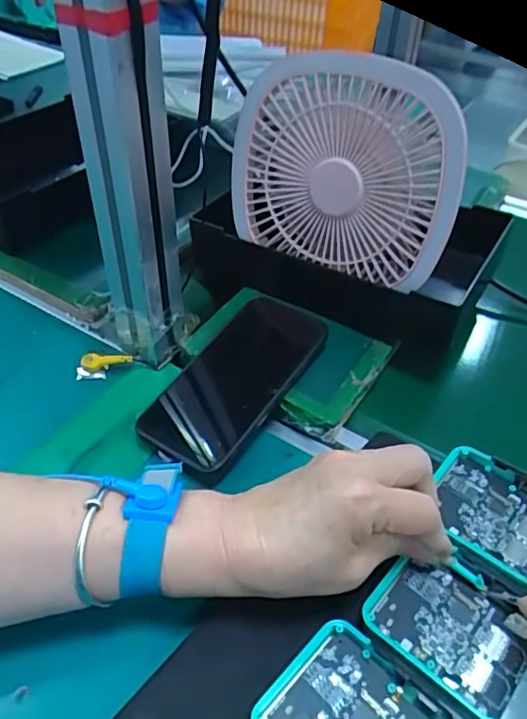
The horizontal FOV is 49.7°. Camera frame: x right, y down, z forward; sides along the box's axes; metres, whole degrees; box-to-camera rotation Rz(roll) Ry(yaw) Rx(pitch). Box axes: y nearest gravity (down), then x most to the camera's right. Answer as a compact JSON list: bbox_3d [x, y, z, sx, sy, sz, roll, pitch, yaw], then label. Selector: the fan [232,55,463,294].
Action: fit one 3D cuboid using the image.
[{"bbox_3d":[0.063,-0.151,0.456,0.184,0.159,0.036,27,35,20],"label":"fan"}]

